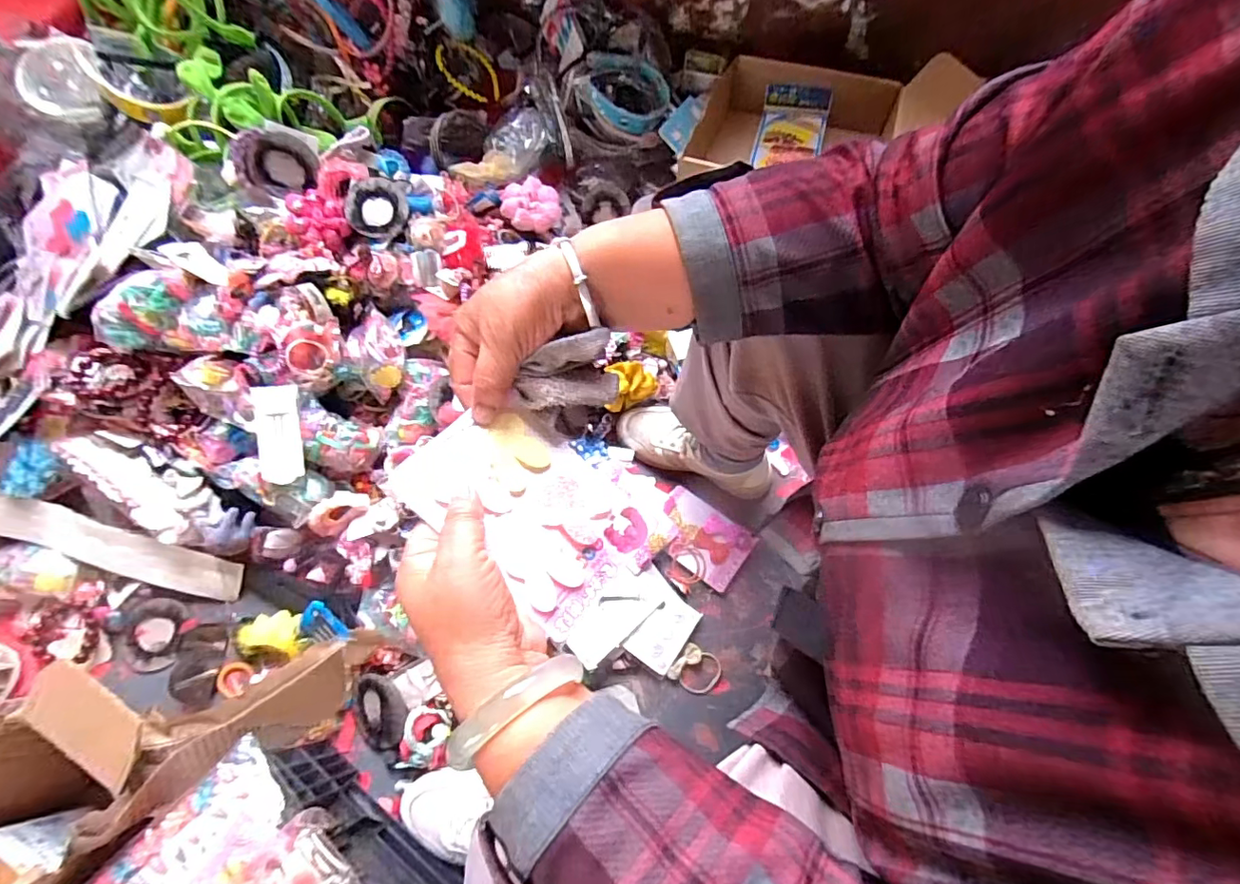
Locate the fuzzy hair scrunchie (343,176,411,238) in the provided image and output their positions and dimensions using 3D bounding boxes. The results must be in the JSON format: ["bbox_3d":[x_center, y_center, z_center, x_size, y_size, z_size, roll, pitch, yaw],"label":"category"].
[{"bbox_3d":[-0.376,-0.362,0.828,0.090,0.017,0.104,-17,83,-15],"label":"fuzzy hair scrunchie"}]

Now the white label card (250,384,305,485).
[{"bbox_3d":[-0.462,-0.011,0.720,0.054,0.009,0.132,-7,84,-16],"label":"white label card"}]

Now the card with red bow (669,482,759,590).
[{"bbox_3d":[0.117,0.137,0.770,0.134,0.010,0.092,33,71,12],"label":"card with red bow"}]

